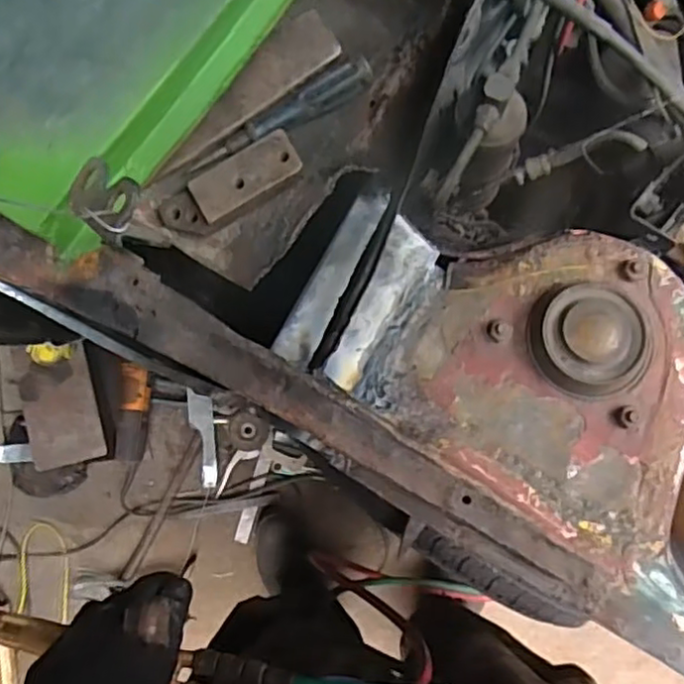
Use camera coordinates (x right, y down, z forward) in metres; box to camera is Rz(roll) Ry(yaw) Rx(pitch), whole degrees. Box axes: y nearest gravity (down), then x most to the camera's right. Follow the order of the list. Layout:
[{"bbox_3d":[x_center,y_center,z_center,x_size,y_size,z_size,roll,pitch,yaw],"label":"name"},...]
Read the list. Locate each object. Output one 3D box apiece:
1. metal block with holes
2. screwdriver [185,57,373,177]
[{"bbox_3d":[-0.072,-0.125,0.501,0.083,0.005,0.037,-30,83,-1],"label":"metal block with holes"},{"bbox_3d":[-0.046,-0.168,0.506,0.153,0.029,0.023,-28,83,-1],"label":"screwdriver"}]

